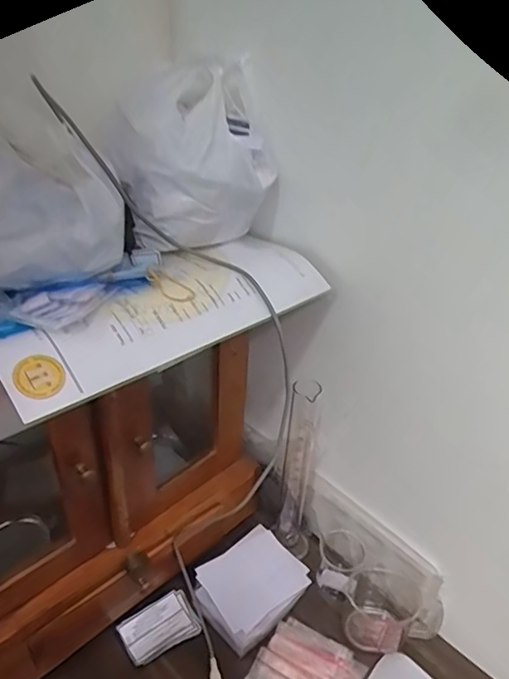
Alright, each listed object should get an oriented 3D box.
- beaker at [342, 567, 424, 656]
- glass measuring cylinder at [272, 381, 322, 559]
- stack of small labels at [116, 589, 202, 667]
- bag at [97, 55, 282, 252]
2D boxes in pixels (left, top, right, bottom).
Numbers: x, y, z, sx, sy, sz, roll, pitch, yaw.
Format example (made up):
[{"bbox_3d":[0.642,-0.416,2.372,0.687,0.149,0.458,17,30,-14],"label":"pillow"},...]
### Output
[{"bbox_3d":[0.146,0.299,0.596,0.074,0.068,0.068,4,33,3],"label":"beaker"},{"bbox_3d":[0.054,0.155,0.635,0.040,0.262,0.041,10,34,12],"label":"glass measuring cylinder"},{"bbox_3d":[-0.107,0.324,0.598,0.082,0.008,0.054,-20,39,-29],"label":"stack of small labels"},{"bbox_3d":[-0.055,-0.161,0.474,0.121,0.143,0.097,-27,43,-36],"label":"bag"}]

